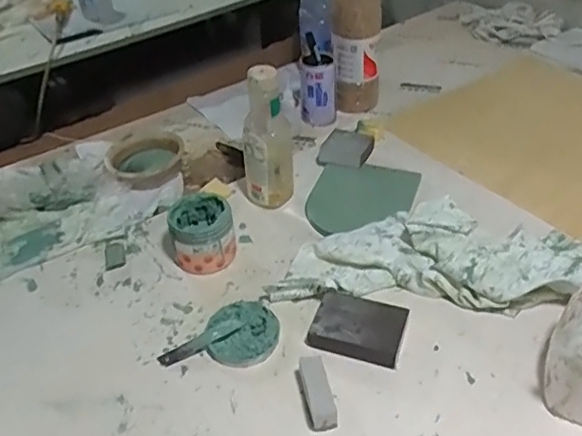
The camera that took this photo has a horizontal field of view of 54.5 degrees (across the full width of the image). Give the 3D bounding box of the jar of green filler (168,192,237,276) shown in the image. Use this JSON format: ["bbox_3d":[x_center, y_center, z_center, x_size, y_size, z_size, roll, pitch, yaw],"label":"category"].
[{"bbox_3d":[-0.113,0.018,0.729,0.076,0.074,0.076,-8,41,-7],"label":"jar of green filler"}]

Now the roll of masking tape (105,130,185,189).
[{"bbox_3d":[-0.239,-0.102,0.938,0.128,0.039,0.139,-1,41,1],"label":"roll of masking tape"}]

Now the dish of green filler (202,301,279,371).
[{"bbox_3d":[-0.055,0.130,0.641,0.079,0.019,0.084,-1,41,1],"label":"dish of green filler"}]

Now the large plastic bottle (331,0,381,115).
[{"bbox_3d":[0.114,-0.328,0.987,0.081,0.299,0.081,3,41,6],"label":"large plastic bottle"}]

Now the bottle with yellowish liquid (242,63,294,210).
[{"bbox_3d":[-0.032,-0.099,0.772,0.070,0.213,0.066,-3,41,-1],"label":"bottle with yellowish liquid"}]

